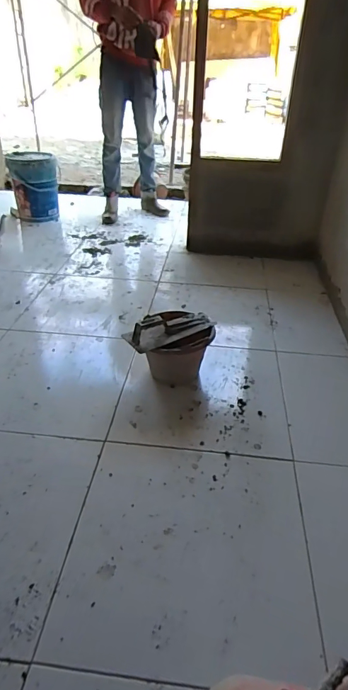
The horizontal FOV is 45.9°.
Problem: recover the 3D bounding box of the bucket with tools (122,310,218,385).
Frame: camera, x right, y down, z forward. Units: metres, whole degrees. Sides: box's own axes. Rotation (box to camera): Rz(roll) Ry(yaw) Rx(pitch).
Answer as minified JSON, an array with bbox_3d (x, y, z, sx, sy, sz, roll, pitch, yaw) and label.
[{"bbox_3d":[-0.013,0.000,1.291,0.271,0.215,0.211,2,34,0],"label":"bucket with tools"}]

